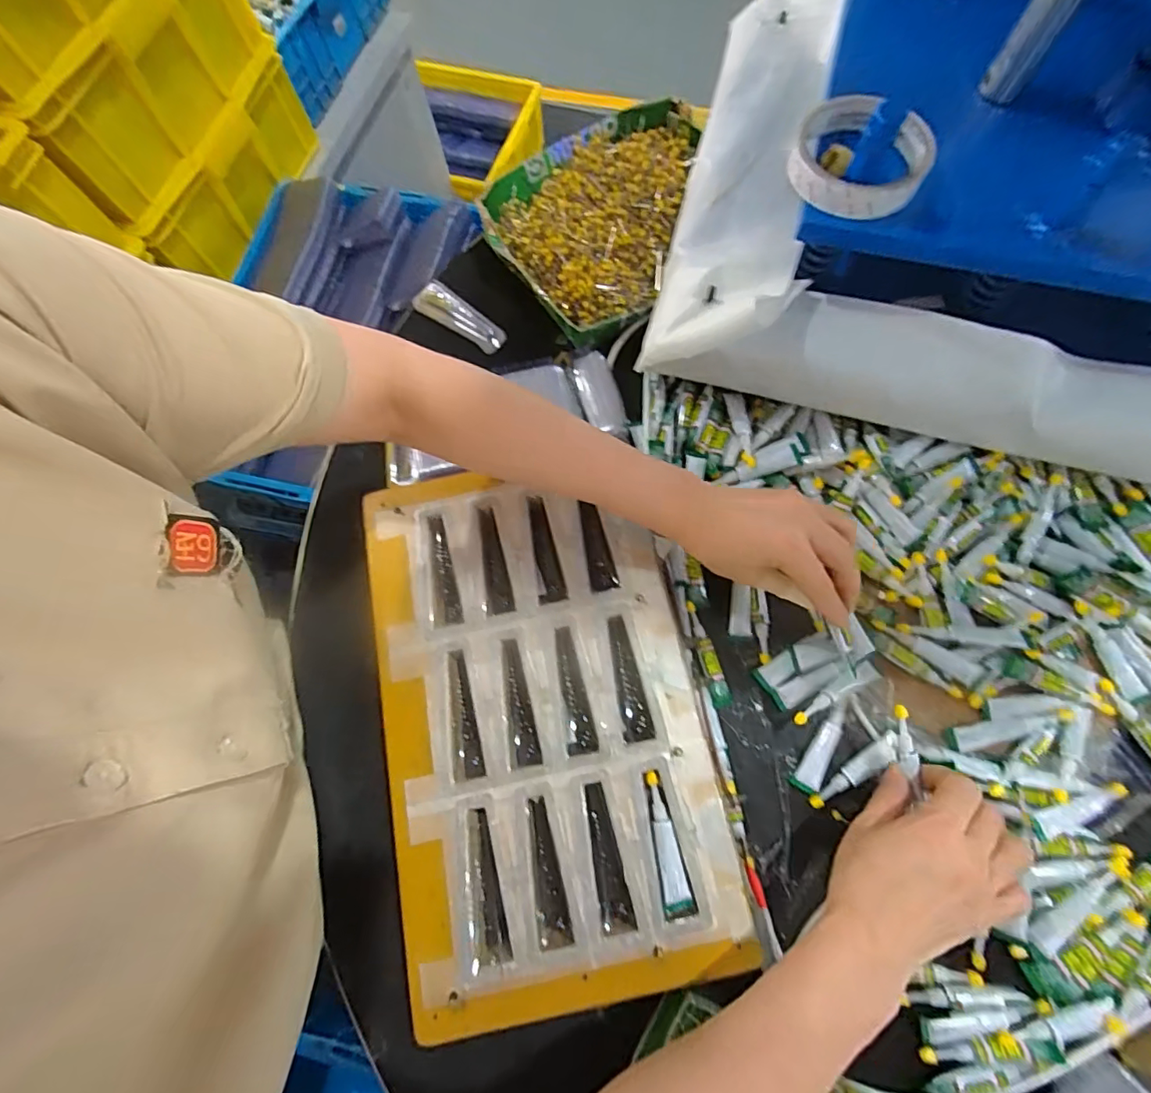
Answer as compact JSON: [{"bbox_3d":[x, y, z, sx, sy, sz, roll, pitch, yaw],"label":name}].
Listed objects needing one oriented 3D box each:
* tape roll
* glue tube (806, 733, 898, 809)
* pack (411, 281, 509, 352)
[{"bbox_3d":[0.199,-0.275,0.359,0.087,0.024,0.089,-1,73,3],"label":"tape roll"},{"bbox_3d":[0.209,0.169,0.382,0.079,0.012,0.013,-38,75,3],"label":"glue tube"},{"bbox_3d":[-0.118,-0.235,0.522,0.110,0.013,0.034,36,78,12],"label":"pack"}]

